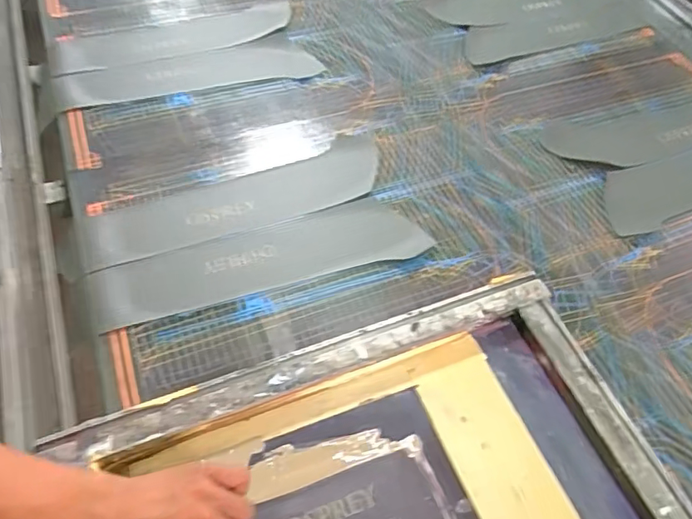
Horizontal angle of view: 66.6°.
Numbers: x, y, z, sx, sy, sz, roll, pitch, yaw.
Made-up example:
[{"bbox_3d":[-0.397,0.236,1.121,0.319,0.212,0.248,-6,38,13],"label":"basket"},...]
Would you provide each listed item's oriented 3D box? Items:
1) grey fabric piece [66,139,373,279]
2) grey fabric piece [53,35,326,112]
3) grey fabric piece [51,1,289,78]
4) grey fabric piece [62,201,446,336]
[{"bbox_3d":[-0.146,-0.074,0.709,0.439,0.008,0.108,-21,59,-19],"label":"grey fabric piece"},{"bbox_3d":[-0.255,-0.308,0.867,0.409,0.013,0.105,-16,57,-15],"label":"grey fabric piece"},{"bbox_3d":[-0.293,-0.390,0.917,0.412,0.014,0.122,-15,57,-15],"label":"grey fabric piece"},{"bbox_3d":[-0.118,0.001,0.660,0.435,0.006,0.098,-15,57,-14],"label":"grey fabric piece"}]

